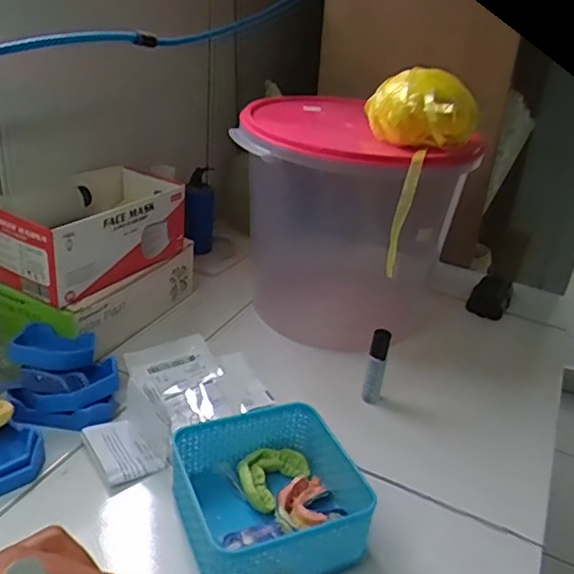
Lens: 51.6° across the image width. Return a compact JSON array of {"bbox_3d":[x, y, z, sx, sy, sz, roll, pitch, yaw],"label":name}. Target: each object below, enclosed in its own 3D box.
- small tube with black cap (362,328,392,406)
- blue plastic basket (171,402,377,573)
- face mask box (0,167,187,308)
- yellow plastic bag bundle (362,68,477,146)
[{"bbox_3d":[0.095,0.085,0.629,0.019,0.088,0.015,9,28,7],"label":"small tube with black cap"},{"bbox_3d":[-0.016,0.169,0.479,0.136,0.062,0.136,-8,31,-24],"label":"blue plastic basket"},{"bbox_3d":[-0.215,-0.067,0.678,0.115,0.083,0.213,18,30,23],"label":"face mask box"},{"bbox_3d":[0.139,-0.184,0.613,0.112,0.077,0.091,9,28,7],"label":"yellow plastic bag bundle"}]

